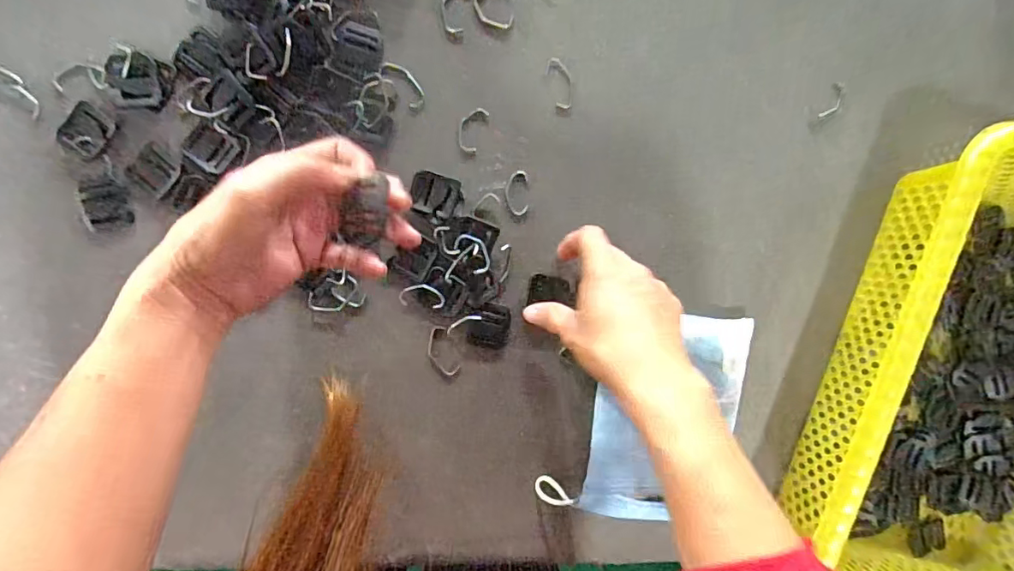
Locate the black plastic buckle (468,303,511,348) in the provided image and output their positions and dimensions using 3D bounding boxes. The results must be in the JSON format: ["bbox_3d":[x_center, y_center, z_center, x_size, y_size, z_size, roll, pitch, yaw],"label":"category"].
[{"bbox_3d":[-0.013,0.031,0.398,0.030,0.007,0.035,10,96,-6],"label":"black plastic buckle"}]

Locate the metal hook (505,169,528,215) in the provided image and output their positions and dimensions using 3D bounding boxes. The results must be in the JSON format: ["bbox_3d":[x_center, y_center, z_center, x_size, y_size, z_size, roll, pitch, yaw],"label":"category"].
[{"bbox_3d":[0.008,-0.069,0.386,0.017,0.004,0.032,1,97,-5],"label":"metal hook"}]

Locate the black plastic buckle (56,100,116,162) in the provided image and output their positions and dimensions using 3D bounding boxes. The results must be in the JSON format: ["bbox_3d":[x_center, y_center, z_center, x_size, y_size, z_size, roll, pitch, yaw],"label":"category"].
[{"bbox_3d":[-0.283,-0.103,0.348,0.030,0.004,0.035,37,93,-8],"label":"black plastic buckle"}]

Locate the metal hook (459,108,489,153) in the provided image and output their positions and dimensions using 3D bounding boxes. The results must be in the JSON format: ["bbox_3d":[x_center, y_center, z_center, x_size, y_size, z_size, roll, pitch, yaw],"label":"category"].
[{"bbox_3d":[-0.026,-0.114,0.377,0.017,0.004,0.032,19,95,-7],"label":"metal hook"}]

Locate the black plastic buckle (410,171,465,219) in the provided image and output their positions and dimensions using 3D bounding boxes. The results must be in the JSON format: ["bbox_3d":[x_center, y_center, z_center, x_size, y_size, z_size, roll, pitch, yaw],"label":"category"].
[{"bbox_3d":[-0.051,-0.065,0.377,0.037,0.006,0.029,17,95,-7],"label":"black plastic buckle"}]

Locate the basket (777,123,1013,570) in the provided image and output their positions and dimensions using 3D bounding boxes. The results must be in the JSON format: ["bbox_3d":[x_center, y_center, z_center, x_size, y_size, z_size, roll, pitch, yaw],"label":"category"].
[{"bbox_3d":[0.370,0.088,0.401,0.245,0.092,0.350,15,94,-8],"label":"basket"}]

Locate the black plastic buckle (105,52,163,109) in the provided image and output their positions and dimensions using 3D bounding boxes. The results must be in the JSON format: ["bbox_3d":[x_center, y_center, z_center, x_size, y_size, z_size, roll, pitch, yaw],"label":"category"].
[{"bbox_3d":[-0.249,-0.136,0.344,0.034,0.008,0.033,-4,97,-5],"label":"black plastic buckle"}]

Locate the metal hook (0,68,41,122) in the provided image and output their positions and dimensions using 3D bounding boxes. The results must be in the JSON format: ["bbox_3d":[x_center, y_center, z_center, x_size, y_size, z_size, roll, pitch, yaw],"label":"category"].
[{"bbox_3d":[-0.330,-0.129,0.342,0.042,0.004,0.023,25,94,-8],"label":"metal hook"}]

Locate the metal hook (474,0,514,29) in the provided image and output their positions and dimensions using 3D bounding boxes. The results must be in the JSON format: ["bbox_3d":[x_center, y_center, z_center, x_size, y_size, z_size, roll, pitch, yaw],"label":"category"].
[{"bbox_3d":[-0.011,-0.195,0.370,0.032,0.004,0.017,39,92,-9],"label":"metal hook"}]

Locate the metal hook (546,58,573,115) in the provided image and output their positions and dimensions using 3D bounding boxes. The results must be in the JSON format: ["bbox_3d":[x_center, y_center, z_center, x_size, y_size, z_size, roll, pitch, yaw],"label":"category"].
[{"bbox_3d":[0.040,-0.147,0.382,0.016,0.004,0.040,-17,98,-3],"label":"metal hook"}]

